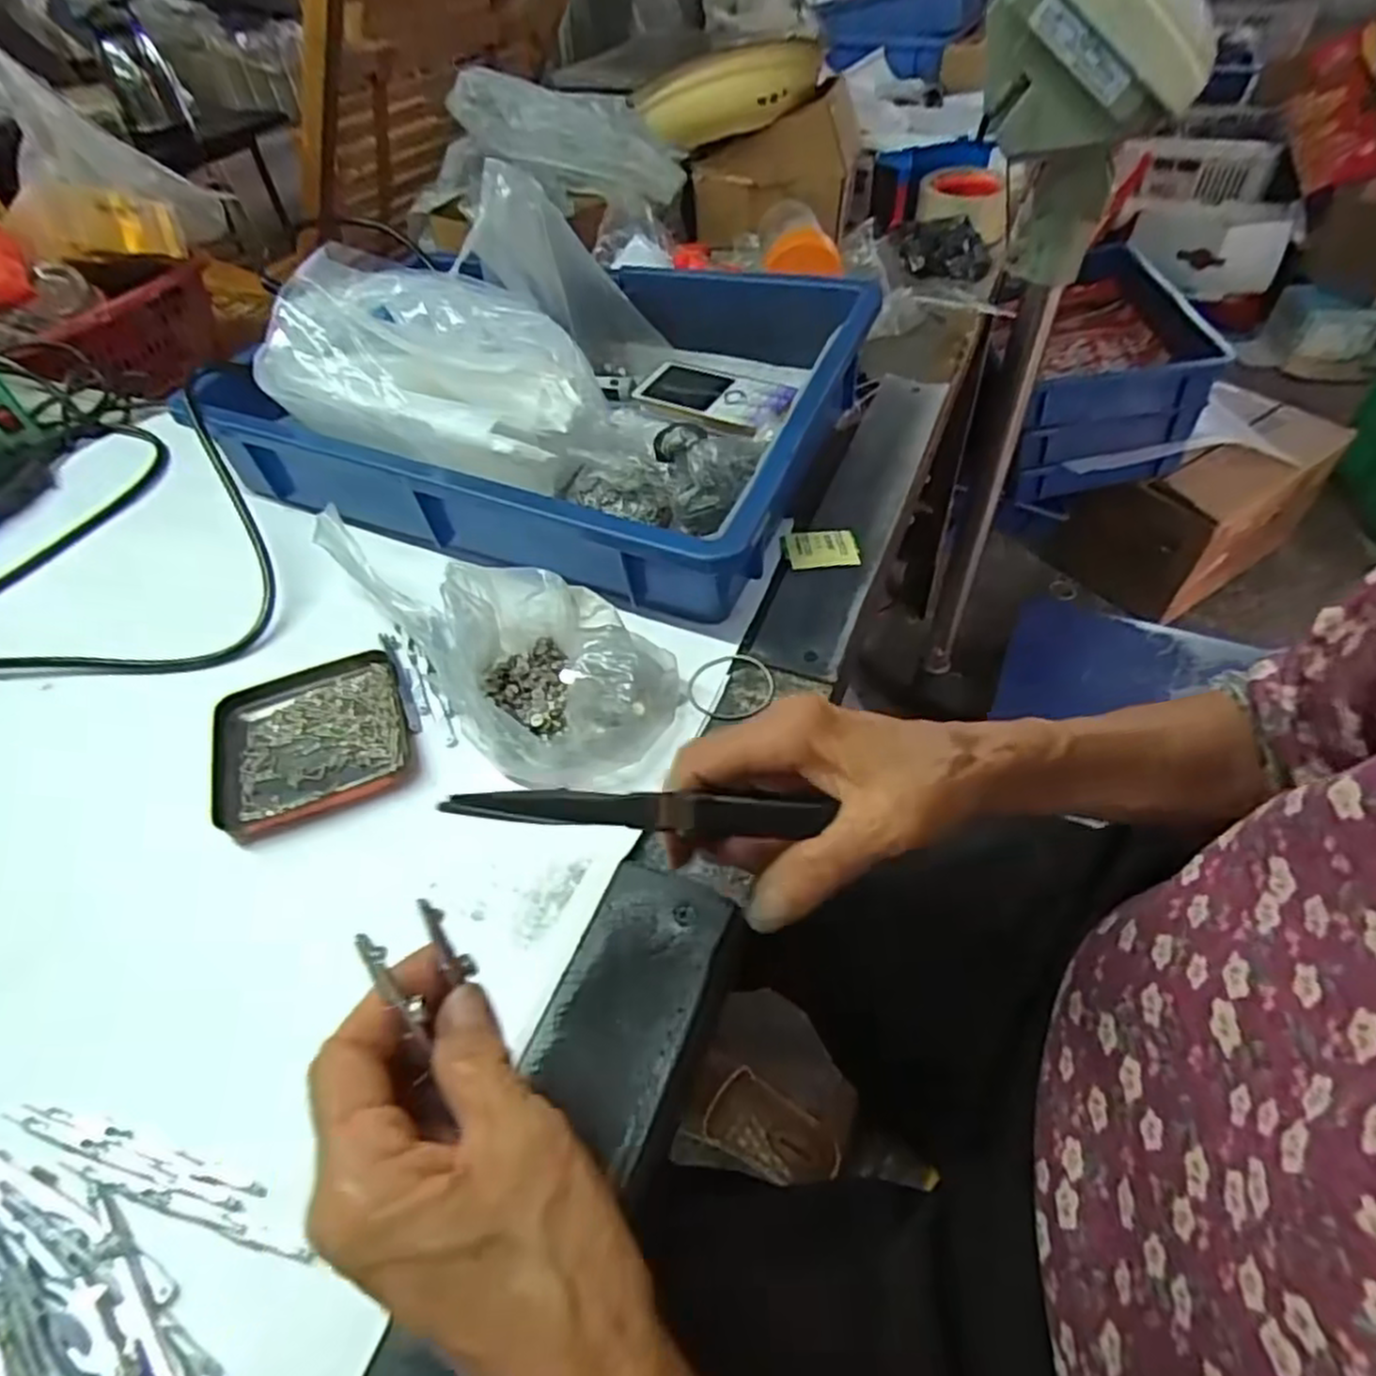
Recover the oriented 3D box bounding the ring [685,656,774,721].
[{"bbox_3d":[0.021,-0.002,0.418,0.048,0.007,0.043,-34,51,-23],"label":"ring"}]

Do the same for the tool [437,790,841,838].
[{"bbox_3d":[-0.011,0.036,0.229,0.118,0.011,0.015,6,43,-24],"label":"tool"}]

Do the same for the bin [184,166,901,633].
[{"bbox_3d":[-0.107,-0.218,0.524,0.414,0.143,0.289,17,53,18],"label":"bin"}]

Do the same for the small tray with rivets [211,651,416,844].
[{"bbox_3d":[-0.202,0.029,0.406,0.097,0.012,0.103,-20,49,-13],"label":"small tray with rivets"}]

